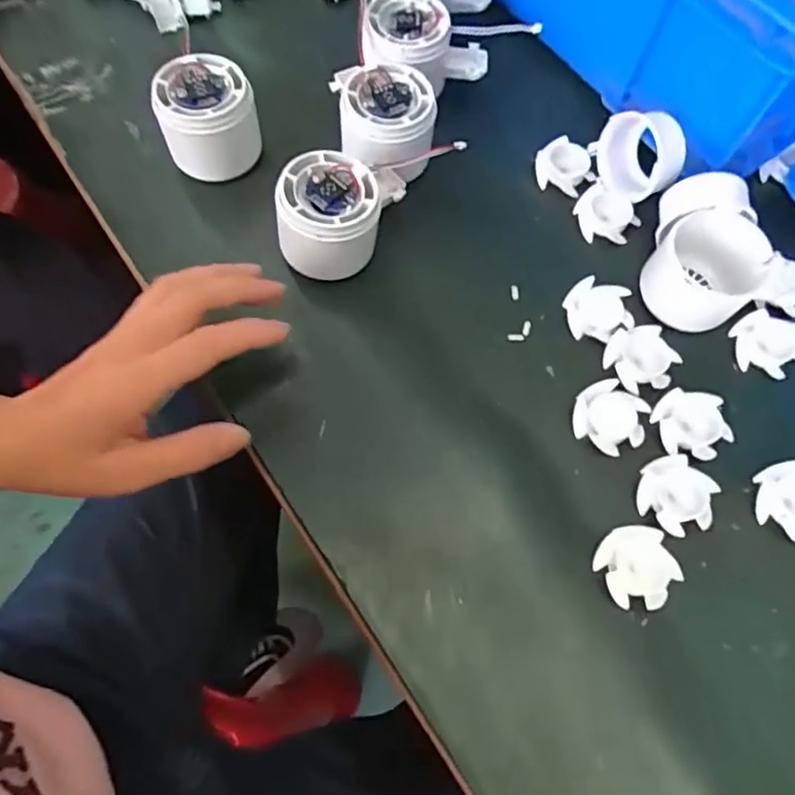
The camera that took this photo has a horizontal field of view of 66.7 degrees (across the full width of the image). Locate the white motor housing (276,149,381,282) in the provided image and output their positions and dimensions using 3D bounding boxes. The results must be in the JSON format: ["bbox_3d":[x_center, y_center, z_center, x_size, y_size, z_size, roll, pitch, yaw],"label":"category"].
[{"bbox_3d":[-0.041,-0.102,0.356,0.059,0.056,0.057,-7,68,-6],"label":"white motor housing"}]

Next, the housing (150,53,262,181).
[{"bbox_3d":[-0.118,-0.174,0.379,0.057,0.053,0.057,1,69,-2],"label":"housing"}]

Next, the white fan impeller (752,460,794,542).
[{"bbox_3d":[0.215,0.055,0.327,0.037,0.015,0.037,22,70,6],"label":"white fan impeller"}]

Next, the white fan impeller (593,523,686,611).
[{"bbox_3d":[0.123,0.087,0.310,0.037,0.008,0.040,1,69,-2],"label":"white fan impeller"}]

